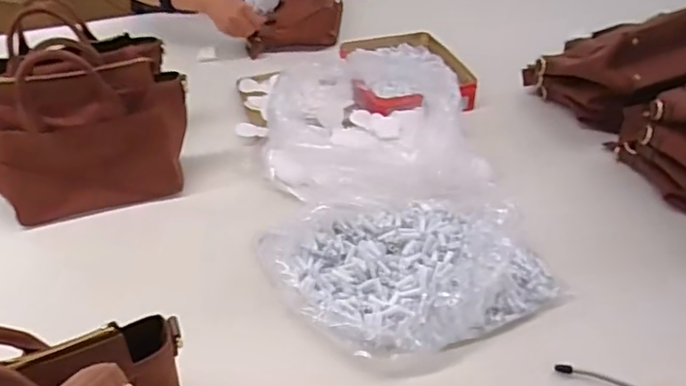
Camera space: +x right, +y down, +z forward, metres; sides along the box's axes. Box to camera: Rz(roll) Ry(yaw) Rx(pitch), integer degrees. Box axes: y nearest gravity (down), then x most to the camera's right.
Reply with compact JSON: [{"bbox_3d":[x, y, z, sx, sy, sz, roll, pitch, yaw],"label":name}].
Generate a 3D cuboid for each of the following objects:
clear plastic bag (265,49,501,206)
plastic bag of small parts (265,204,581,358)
[{"bbox_3d":[0.060,-0.136,0.936,0.319,0.117,0.392,3,39,6],"label":"clear plastic bag"},{"bbox_3d":[0.076,0.085,0.732,0.318,0.071,0.238,-17,41,-17],"label":"plastic bag of small parts"}]

